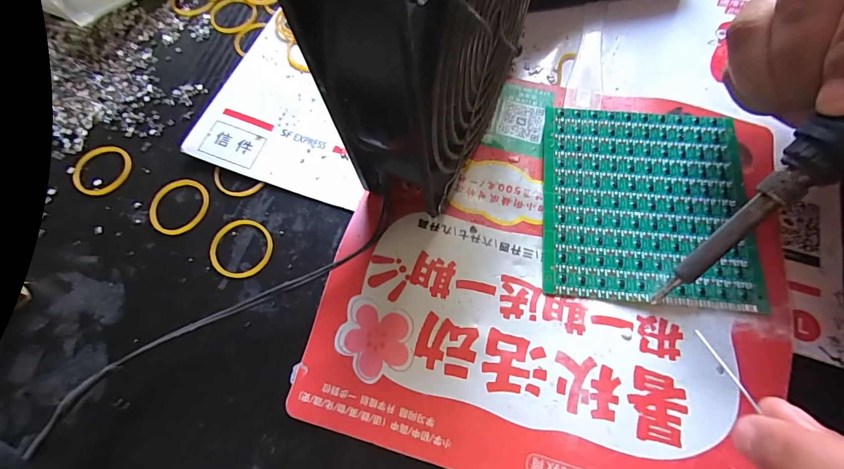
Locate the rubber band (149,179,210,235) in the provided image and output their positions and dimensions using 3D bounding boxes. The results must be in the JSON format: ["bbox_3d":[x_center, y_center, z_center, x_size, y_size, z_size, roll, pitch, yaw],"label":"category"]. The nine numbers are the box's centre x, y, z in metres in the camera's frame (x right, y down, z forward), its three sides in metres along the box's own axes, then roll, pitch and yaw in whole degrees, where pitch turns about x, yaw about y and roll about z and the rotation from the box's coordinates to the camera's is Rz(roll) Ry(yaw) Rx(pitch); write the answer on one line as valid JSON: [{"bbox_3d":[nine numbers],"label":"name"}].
[{"bbox_3d":[-0.127,-0.015,0.200,0.029,0.004,0.031,-1,67,2],"label":"rubber band"}]

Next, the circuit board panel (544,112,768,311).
[{"bbox_3d":[0.107,-0.017,0.186,0.093,0.004,0.098,5,71,5],"label":"circuit board panel"}]

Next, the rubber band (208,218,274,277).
[{"bbox_3d":[-0.090,0.006,0.191,0.031,0.004,0.030,-1,67,2],"label":"rubber band"}]

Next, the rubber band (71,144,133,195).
[{"bbox_3d":[-0.174,-0.036,0.209,0.030,0.004,0.029,-1,67,2],"label":"rubber band"}]

